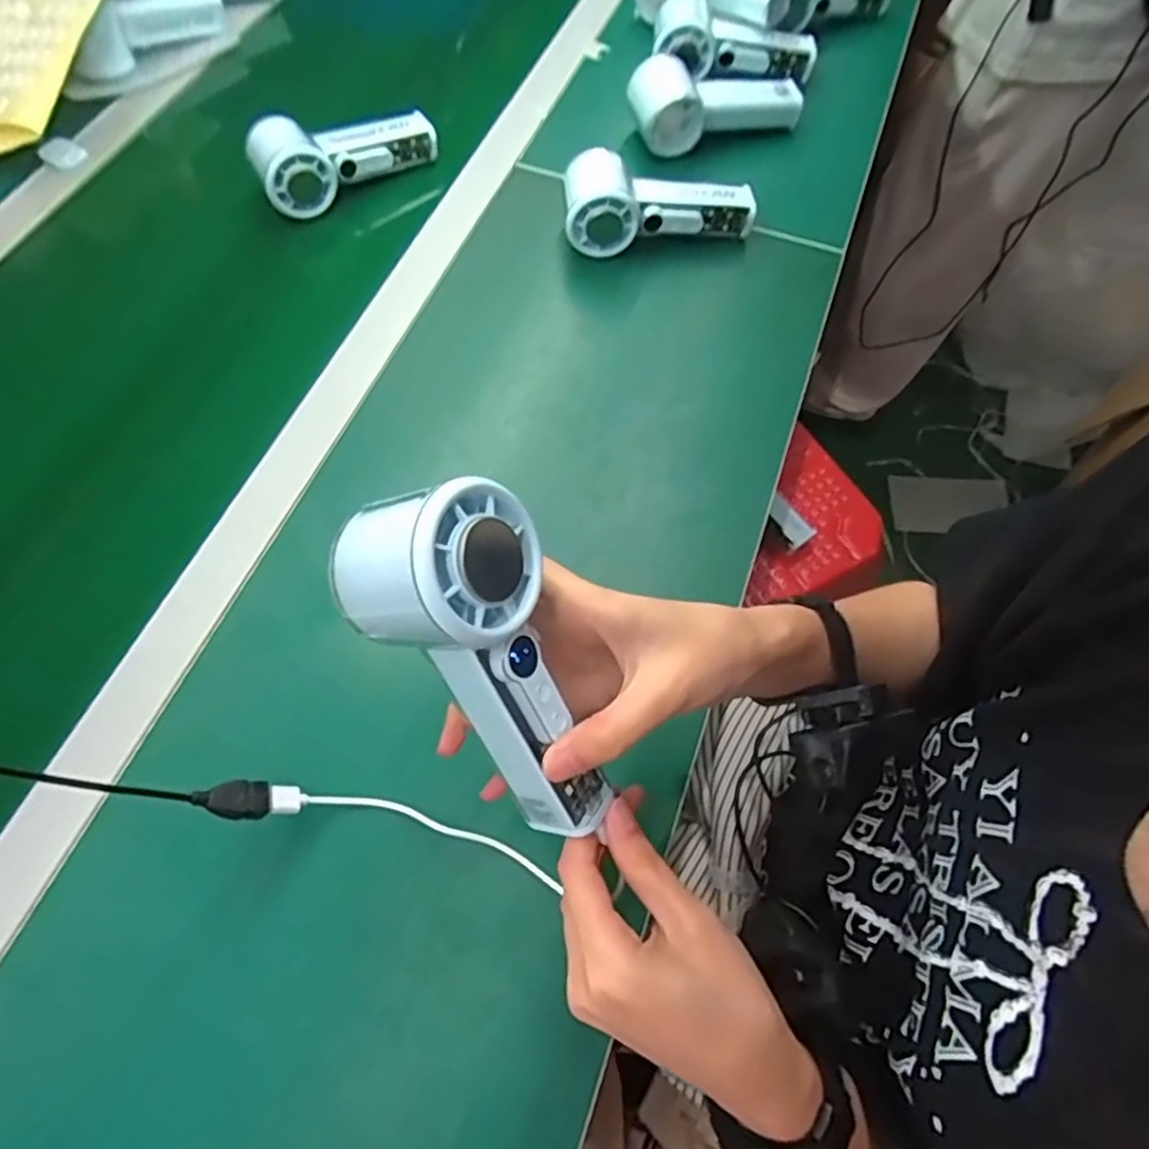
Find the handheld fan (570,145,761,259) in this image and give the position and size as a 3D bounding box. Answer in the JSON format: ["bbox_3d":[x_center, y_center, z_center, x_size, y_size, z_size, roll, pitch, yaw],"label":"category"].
[{"bbox_3d":[0.069,-0.290,0.558,0.153,0.061,0.055,3,65,1],"label":"handheld fan"}]

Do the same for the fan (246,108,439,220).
[{"bbox_3d":[-0.199,-0.364,0.601,0.157,0.056,0.059,-35,69,-15],"label":"fan"}]

